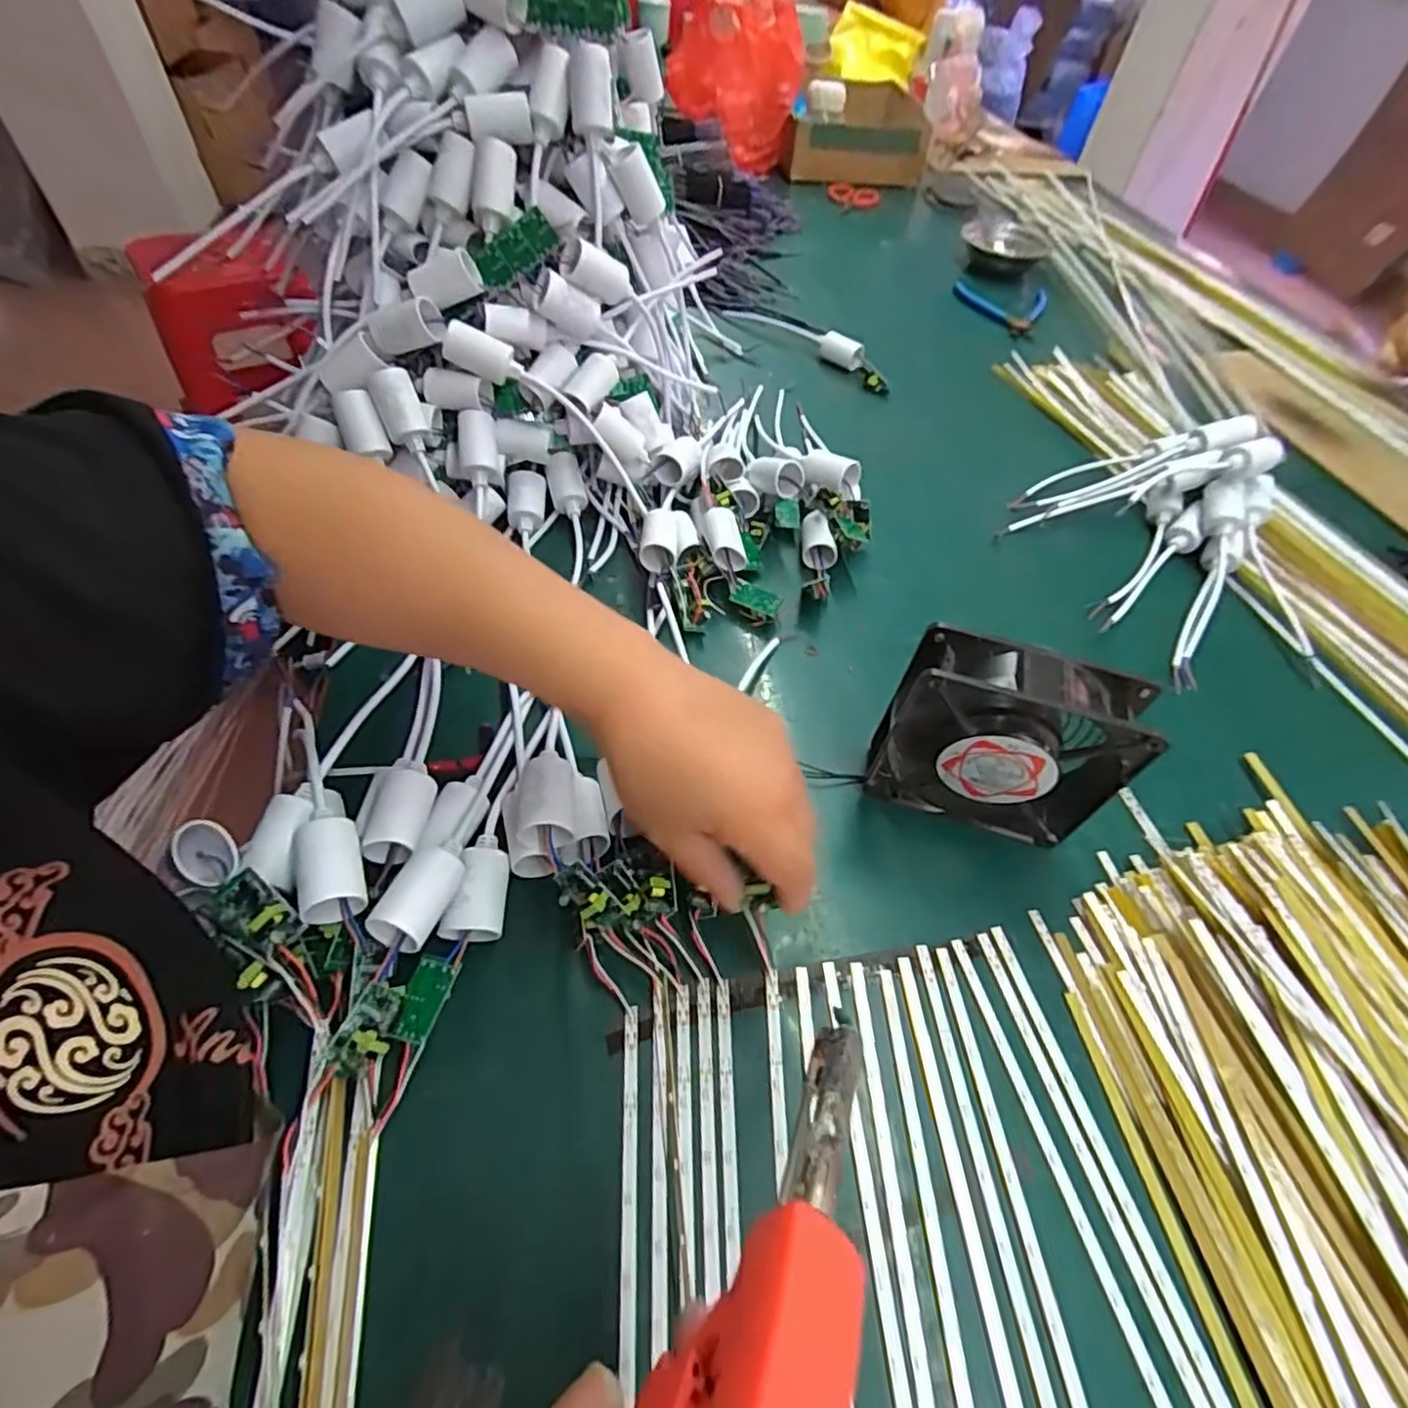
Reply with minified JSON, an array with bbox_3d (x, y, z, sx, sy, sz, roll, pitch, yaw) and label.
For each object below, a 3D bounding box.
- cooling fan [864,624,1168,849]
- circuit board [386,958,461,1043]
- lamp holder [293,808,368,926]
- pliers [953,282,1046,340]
[{"bbox_3d":[0.163,0.023,0.375,0.122,0.122,0.039,17,54,7],"label":"cooling fan"},{"bbox_3d":[-0.133,0.140,0.317,0.019,0.004,0.037,18,48,0],"label":"circuit board"},{"bbox_3d":[-0.175,0.076,0.317,0.027,0.027,0.045,-12,54,-14],"label":"lamp holder"},{"bbox_3d":[0.380,-0.521,0.878,0.119,0.016,0.153,22,55,11],"label":"pliers"}]

